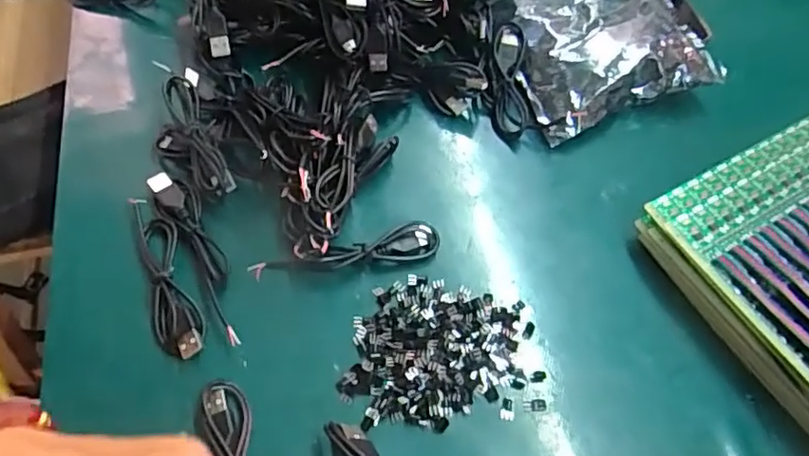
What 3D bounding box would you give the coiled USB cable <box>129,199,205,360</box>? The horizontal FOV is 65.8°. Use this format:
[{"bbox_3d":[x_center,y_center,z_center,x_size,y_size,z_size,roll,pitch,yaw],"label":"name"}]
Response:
[{"bbox_3d":[-0.137,0.025,0.359,0.025,0.011,0.108,-18,63,-12],"label":"coiled USB cable"}]

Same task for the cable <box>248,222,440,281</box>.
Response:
[{"bbox_3d":[-0.034,0.015,0.374,0.112,0.011,0.022,-10,61,-8],"label":"cable"}]

